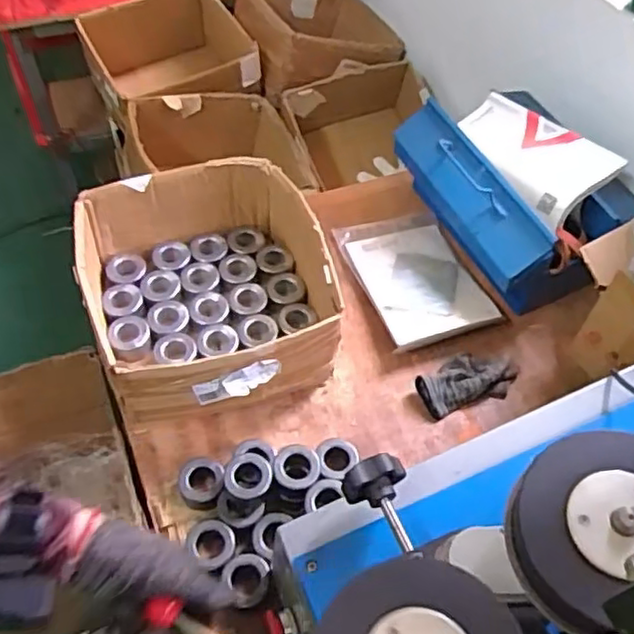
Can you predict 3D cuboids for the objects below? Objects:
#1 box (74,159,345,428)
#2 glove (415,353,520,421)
[{"bbox_3d":[-0.151,-0.036,0.961,0.346,0.172,0.351,-17,57,-15],"label":"box"},{"bbox_3d":[0.231,0.092,0.978,0.156,0.033,0.081,-16,56,-14],"label":"glove"}]

